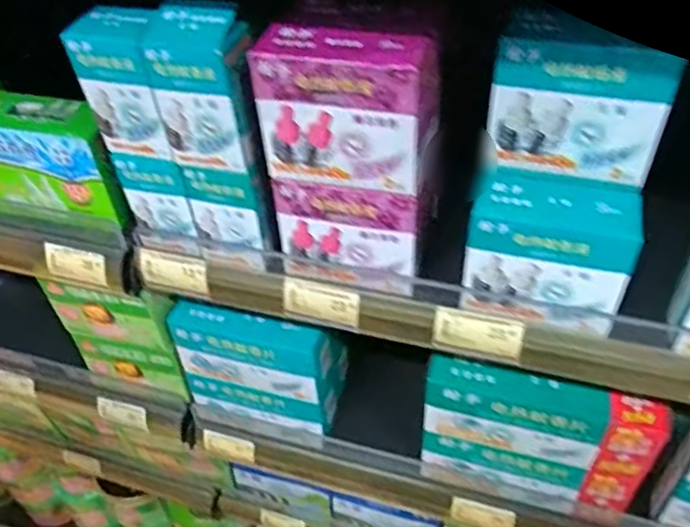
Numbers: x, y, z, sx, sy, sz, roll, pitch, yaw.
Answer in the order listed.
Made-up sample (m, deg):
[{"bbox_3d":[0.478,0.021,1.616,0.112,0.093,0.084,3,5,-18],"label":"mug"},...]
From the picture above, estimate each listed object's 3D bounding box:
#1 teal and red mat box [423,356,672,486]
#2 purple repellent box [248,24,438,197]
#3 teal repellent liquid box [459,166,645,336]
[{"bbox_3d":[0.183,0.150,0.594,0.207,0.100,0.038,13,45,17],"label":"teal and red mat box"},{"bbox_3d":[0.001,-0.107,0.439,0.116,0.102,0.045,7,44,11],"label":"purple repellent box"},{"bbox_3d":[0.150,-0.008,0.466,0.111,0.098,0.052,10,45,14],"label":"teal repellent liquid box"}]

